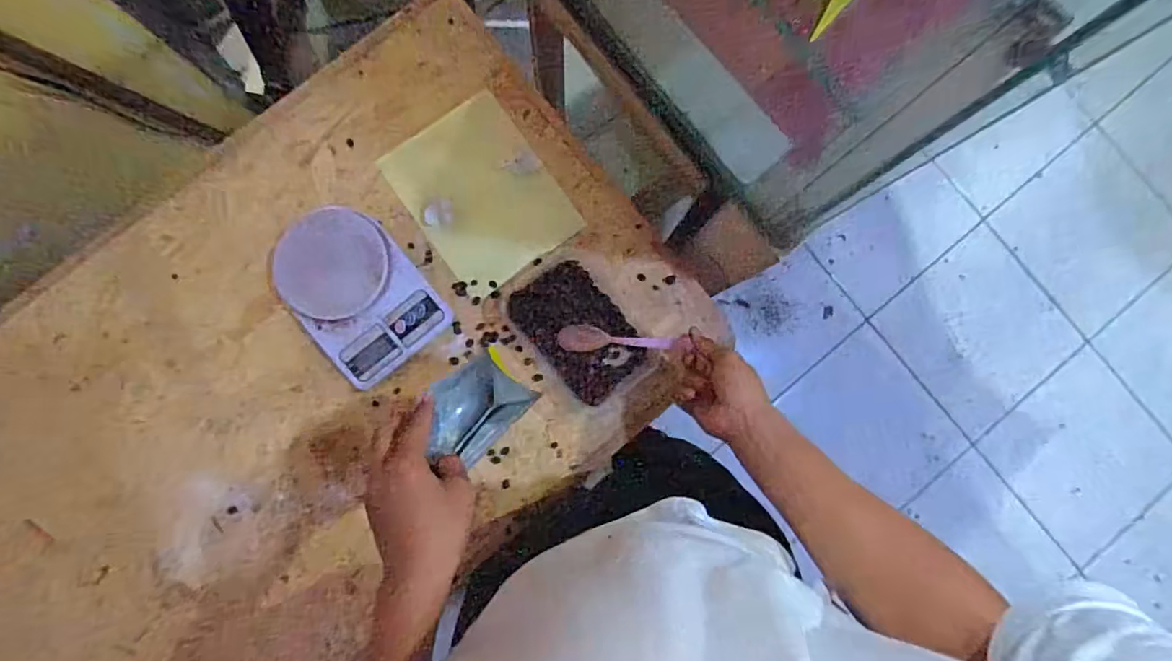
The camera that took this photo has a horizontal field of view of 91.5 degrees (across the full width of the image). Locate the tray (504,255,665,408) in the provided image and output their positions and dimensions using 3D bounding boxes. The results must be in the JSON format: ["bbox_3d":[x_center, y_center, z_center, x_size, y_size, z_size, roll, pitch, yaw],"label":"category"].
[{"bbox_3d":[-0.007,0.002,0.666,0.109,0.029,0.168,-38,89,-5],"label":"tray"}]

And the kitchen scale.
[{"bbox_3d":[-0.262,-0.047,0.653,0.136,0.040,0.187,-39,89,-5],"label":"kitchen scale"}]

